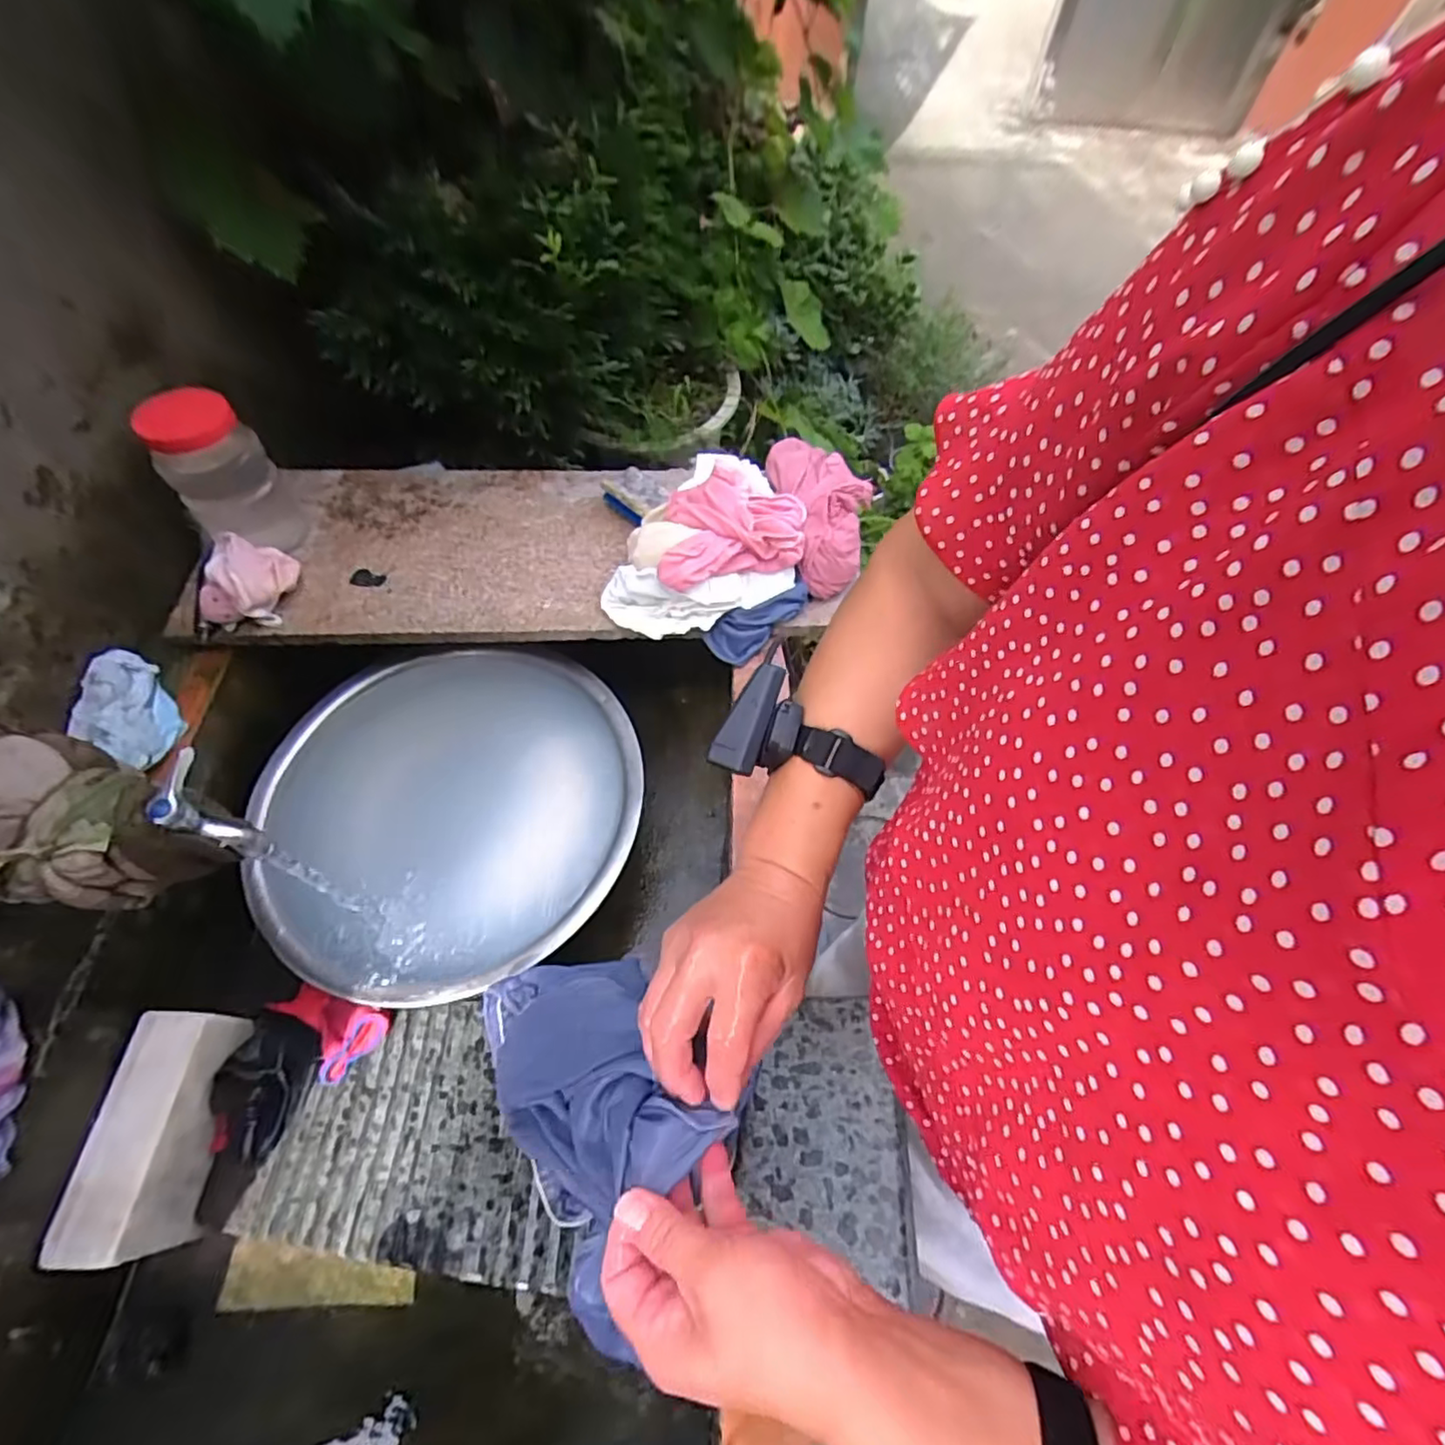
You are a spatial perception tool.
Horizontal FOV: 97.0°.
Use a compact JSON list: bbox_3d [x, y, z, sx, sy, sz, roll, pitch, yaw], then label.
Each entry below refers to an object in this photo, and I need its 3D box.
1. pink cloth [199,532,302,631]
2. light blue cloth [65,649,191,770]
[{"bbox_3d":[-0.546,-0.169,0.741,0.080,0.068,0.105,-1,58,-3],"label":"pink cloth"},{"bbox_3d":[-0.622,-0.011,0.674,0.083,0.024,0.137,21,39,-46],"label":"light blue cloth"}]

